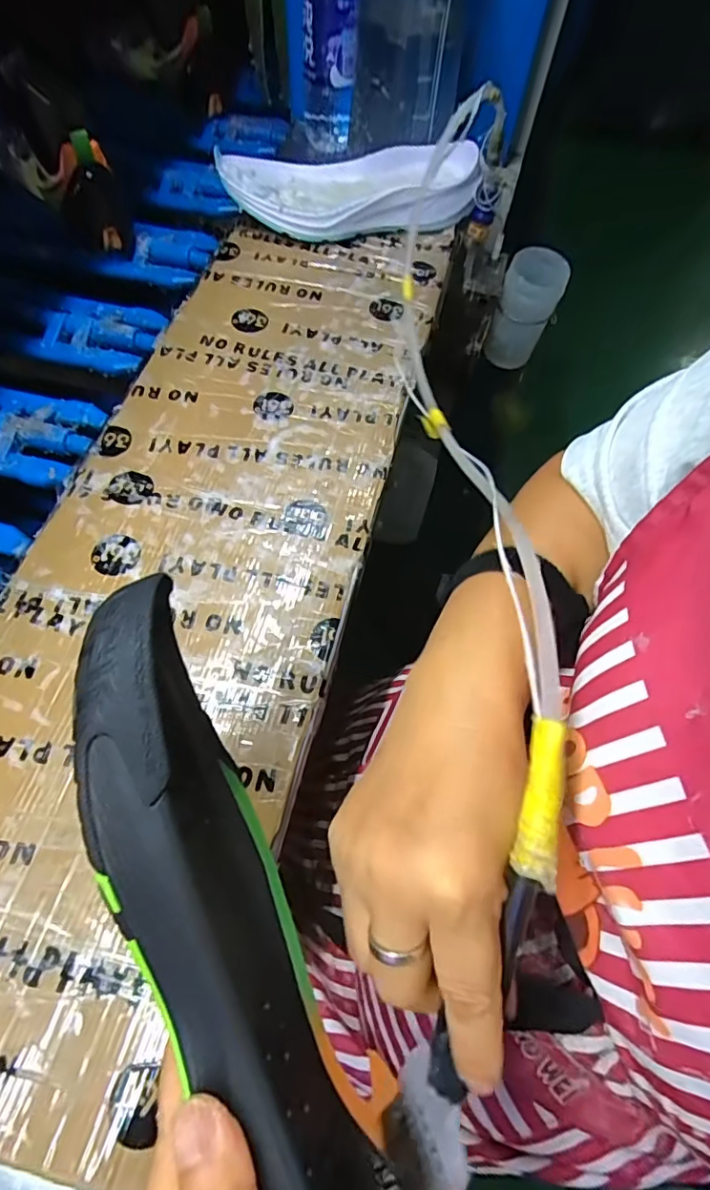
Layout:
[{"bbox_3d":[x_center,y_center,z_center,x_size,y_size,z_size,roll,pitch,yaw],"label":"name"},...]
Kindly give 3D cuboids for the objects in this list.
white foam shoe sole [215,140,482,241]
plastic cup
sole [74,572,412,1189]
[{"bbox_3d":[-0.006,-0.433,0.554,0.260,0.053,0.108,-12,68,-10],"label":"white foam shoe sole"},{"bbox_3d":[0.222,-0.376,0.703,0.074,0.128,0.070,17,66,2],"label":"plastic cup"},{"bbox_3d":[-0.039,0.125,0.189,0.047,0.113,0.253,-27,69,-14],"label":"sole"}]

